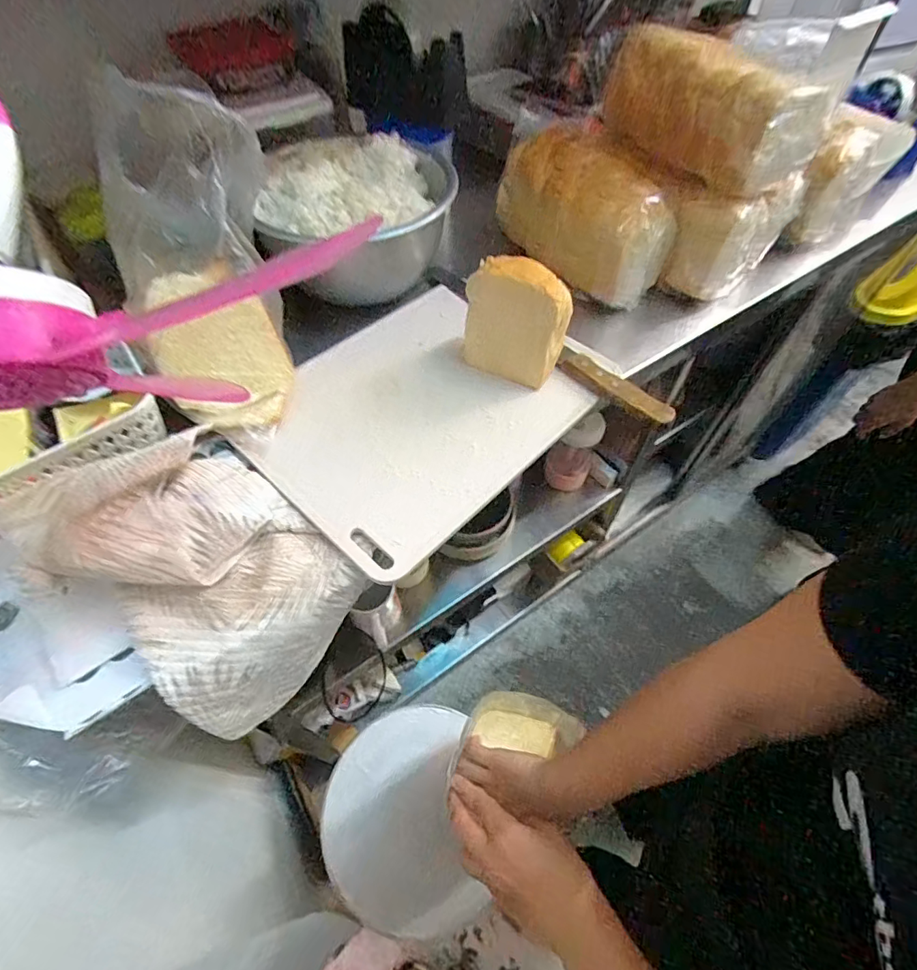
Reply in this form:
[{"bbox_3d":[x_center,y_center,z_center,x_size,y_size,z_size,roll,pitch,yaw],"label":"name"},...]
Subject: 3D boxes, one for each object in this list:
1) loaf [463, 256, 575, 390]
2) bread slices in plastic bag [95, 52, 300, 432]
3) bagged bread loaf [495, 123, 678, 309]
[{"bbox_3d":[0.061,-0.167,0.513,0.103,0.123,0.048,23,58,14],"label":"loaf"},{"bbox_3d":[-0.227,-0.191,0.450,0.136,0.289,0.096,-13,17,-10],"label":"bread slices in plastic bag"},{"bbox_3d":[0.161,-0.348,0.633,0.118,0.125,0.224,-26,60,-18],"label":"bagged bread loaf"}]

